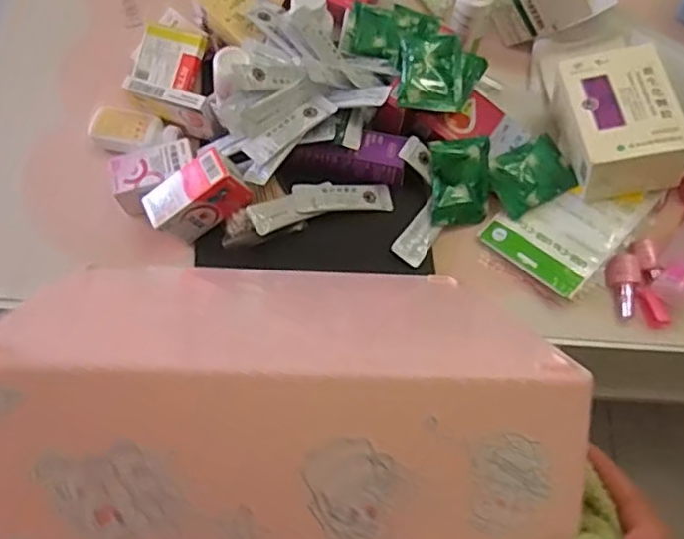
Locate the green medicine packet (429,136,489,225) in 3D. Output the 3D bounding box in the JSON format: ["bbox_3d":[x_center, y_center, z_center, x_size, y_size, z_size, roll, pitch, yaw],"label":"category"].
[{"bbox_3d":[0.129,-0.093,0.680,0.065,0.012,0.089,-4,103,-9],"label":"green medicine packet"}]

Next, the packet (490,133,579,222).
[{"bbox_3d":[0.211,-0.103,0.703,0.092,0.026,0.065,-28,69,-15],"label":"packet"}]

